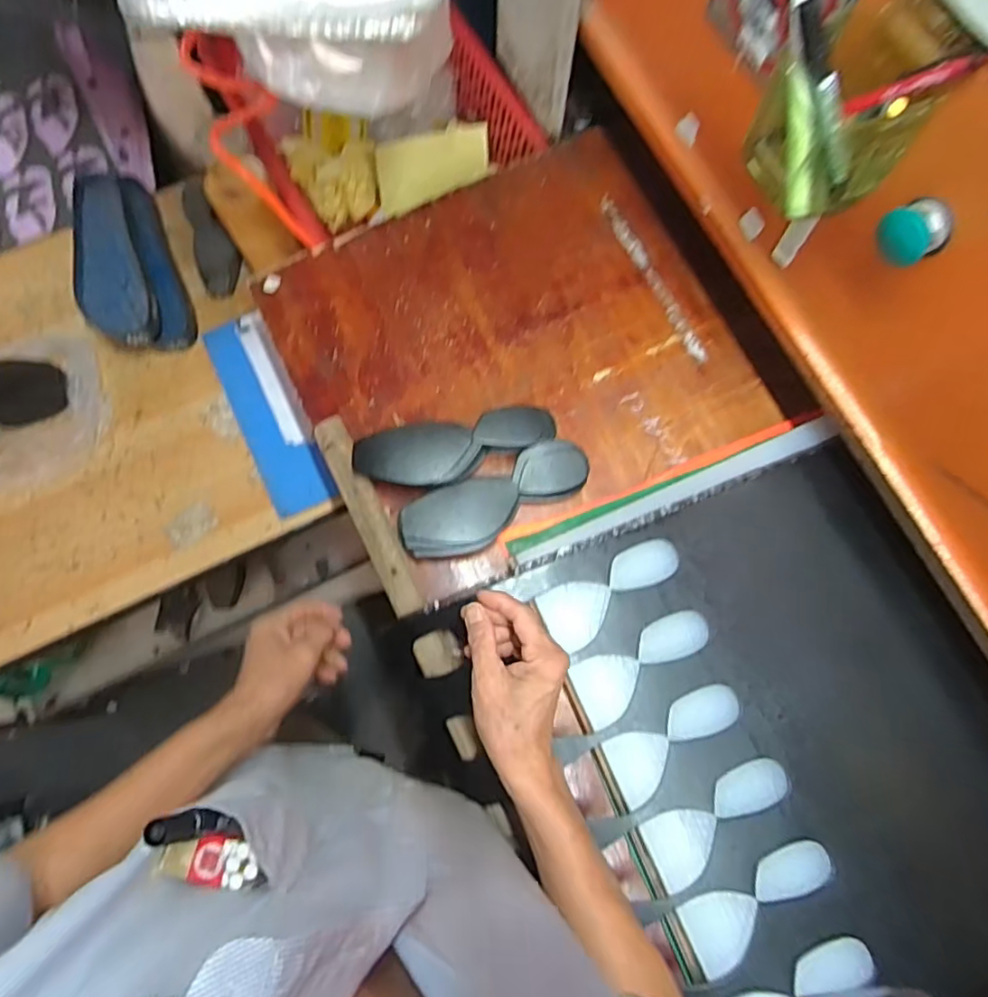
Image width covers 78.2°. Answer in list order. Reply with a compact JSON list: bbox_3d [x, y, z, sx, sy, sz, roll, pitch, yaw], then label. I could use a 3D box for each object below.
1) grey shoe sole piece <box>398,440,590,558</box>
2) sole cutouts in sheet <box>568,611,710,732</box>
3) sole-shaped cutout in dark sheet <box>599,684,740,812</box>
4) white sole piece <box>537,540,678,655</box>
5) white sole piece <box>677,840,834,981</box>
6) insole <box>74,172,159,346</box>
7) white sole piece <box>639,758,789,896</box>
[{"bbox_3d":[0.001,0.001,0.627,0.198,0.030,0.070,-26,79,-7],"label":"grey shoe sole piece"},{"bbox_3d":[0.139,0.153,0.566,0.138,0.009,0.056,-29,79,-8],"label":"sole cutouts in sheet"},{"bbox_3d":[0.160,0.212,0.548,0.133,0.004,0.056,-37,80,-9],"label":"sole-shaped cutout in dark sheet"},{"bbox_3d":[0.110,0.082,0.584,0.141,0.006,0.058,-37,81,-7],"label":"white sole piece"},{"bbox_3d":[0.224,0.340,0.515,0.139,0.006,0.056,-36,80,-9],"label":"white sole piece"},{"bbox_3d":[-0.552,-0.343,0.872,0.095,0.035,0.270,-18,78,-5],"label":"insole"},{"bbox_3d":[0.197,0.279,0.532,0.138,0.006,0.055,-31,79,-8],"label":"white sole piece"}]

